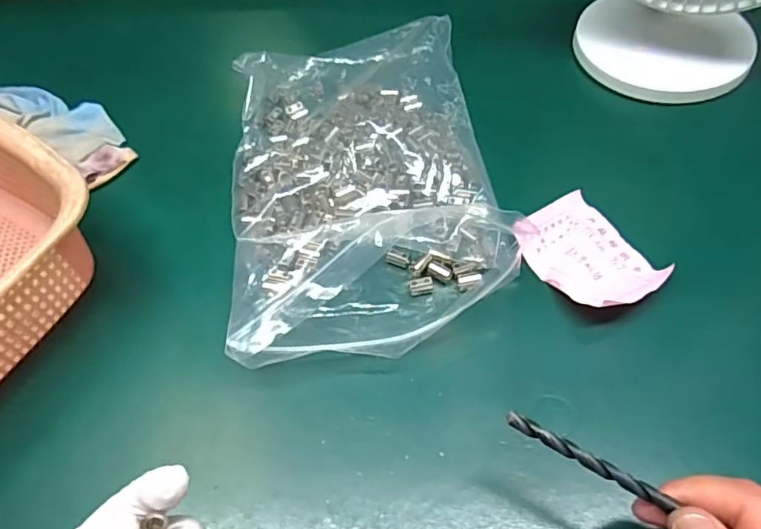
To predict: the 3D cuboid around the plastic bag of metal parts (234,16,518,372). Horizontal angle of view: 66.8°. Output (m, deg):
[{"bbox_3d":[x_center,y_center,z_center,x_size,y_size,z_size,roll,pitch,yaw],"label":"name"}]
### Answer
[{"bbox_3d":[-0.015,-0.068,0.406,0.176,0.035,0.281,-10,57,-3],"label":"plastic bag of metal parts"}]

